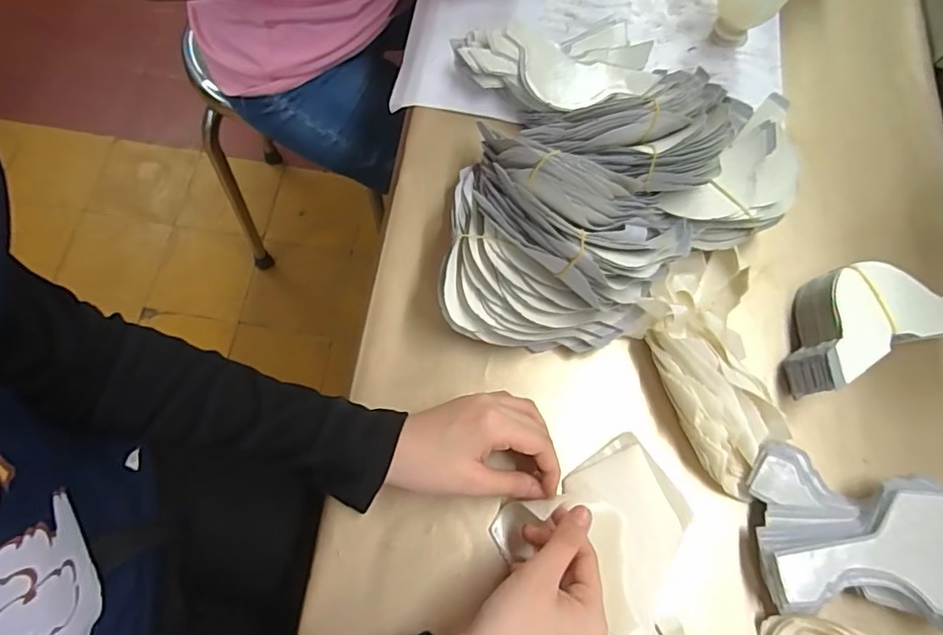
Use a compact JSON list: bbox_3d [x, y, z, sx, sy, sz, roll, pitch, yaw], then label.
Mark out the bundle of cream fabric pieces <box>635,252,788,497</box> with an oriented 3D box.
[{"bbox_3d":[0.188,0.037,0.442,0.097,0.045,0.197,-1,70,-4],"label":"bundle of cream fabric pieces"}]

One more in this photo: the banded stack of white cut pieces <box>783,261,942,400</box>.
[{"bbox_3d":[0.323,0.001,0.464,0.153,0.047,0.088,-20,72,-10],"label":"banded stack of white cut pieces"}]

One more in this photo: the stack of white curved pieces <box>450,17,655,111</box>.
[{"bbox_3d":[0.075,-0.226,0.518,0.173,0.039,0.102,-2,71,-6],"label":"stack of white curved pieces"}]

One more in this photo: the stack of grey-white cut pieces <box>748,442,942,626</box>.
[{"bbox_3d":[0.302,0.160,0.404,0.188,0.046,0.112,8,70,0],"label":"stack of grey-white cut pieces"}]

